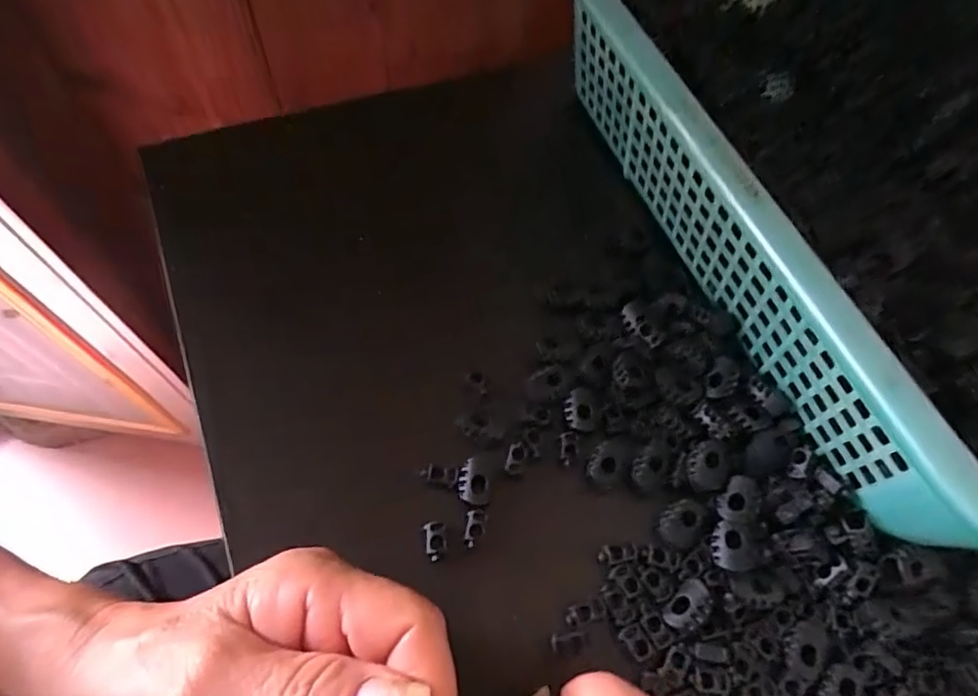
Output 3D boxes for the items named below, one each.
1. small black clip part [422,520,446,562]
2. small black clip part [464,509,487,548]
[{"bbox_3d":[-0.022,0.080,0.243,0.009,0.004,0.016,-6,63,-7],"label":"small black clip part"},{"bbox_3d":[-0.006,0.076,0.246,0.008,0.004,0.015,7,63,0],"label":"small black clip part"}]

